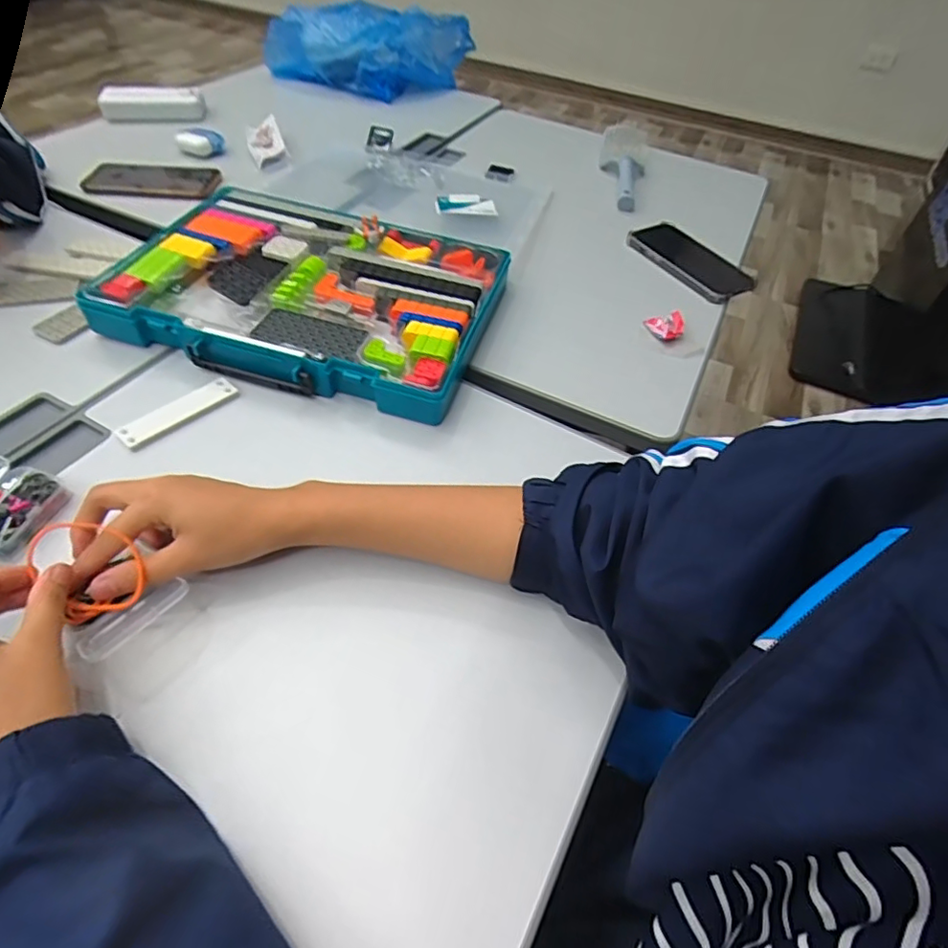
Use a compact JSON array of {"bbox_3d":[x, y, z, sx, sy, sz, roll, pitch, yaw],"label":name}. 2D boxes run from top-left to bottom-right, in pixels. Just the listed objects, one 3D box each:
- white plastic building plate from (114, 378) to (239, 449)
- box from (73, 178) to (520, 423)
[{"bbox_3d":[-0.253,-0.054,0.482,0.024,0.008,0.098,33,55,21],"label":"white plastic building plate"},{"bbox_3d":[-0.165,-0.192,0.583,0.356,0.045,0.257,13,50,6],"label":"box"}]

